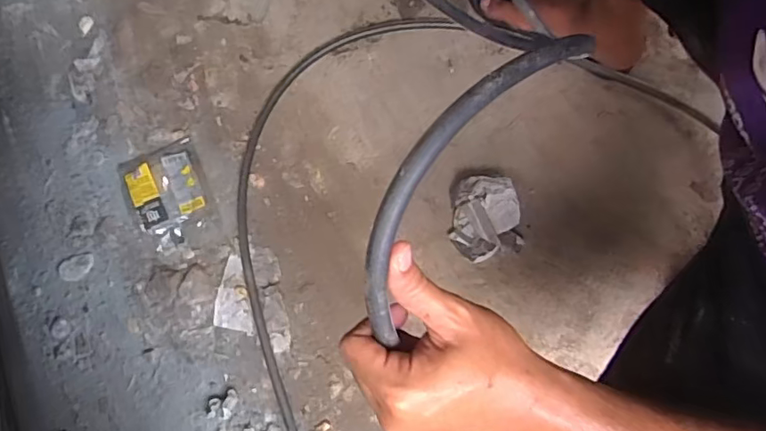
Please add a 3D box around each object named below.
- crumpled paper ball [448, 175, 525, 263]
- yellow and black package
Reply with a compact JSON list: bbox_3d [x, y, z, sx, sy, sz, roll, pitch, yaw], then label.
[{"bbox_3d":[0.146,0.004,0.786,0.095,0.069,0.110,-13,78,-3],"label":"crumpled paper ball"},{"bbox_3d":[-0.328,-0.027,0.817,0.120,0.024,0.164,-21,79,-4],"label":"yellow and black package"}]

